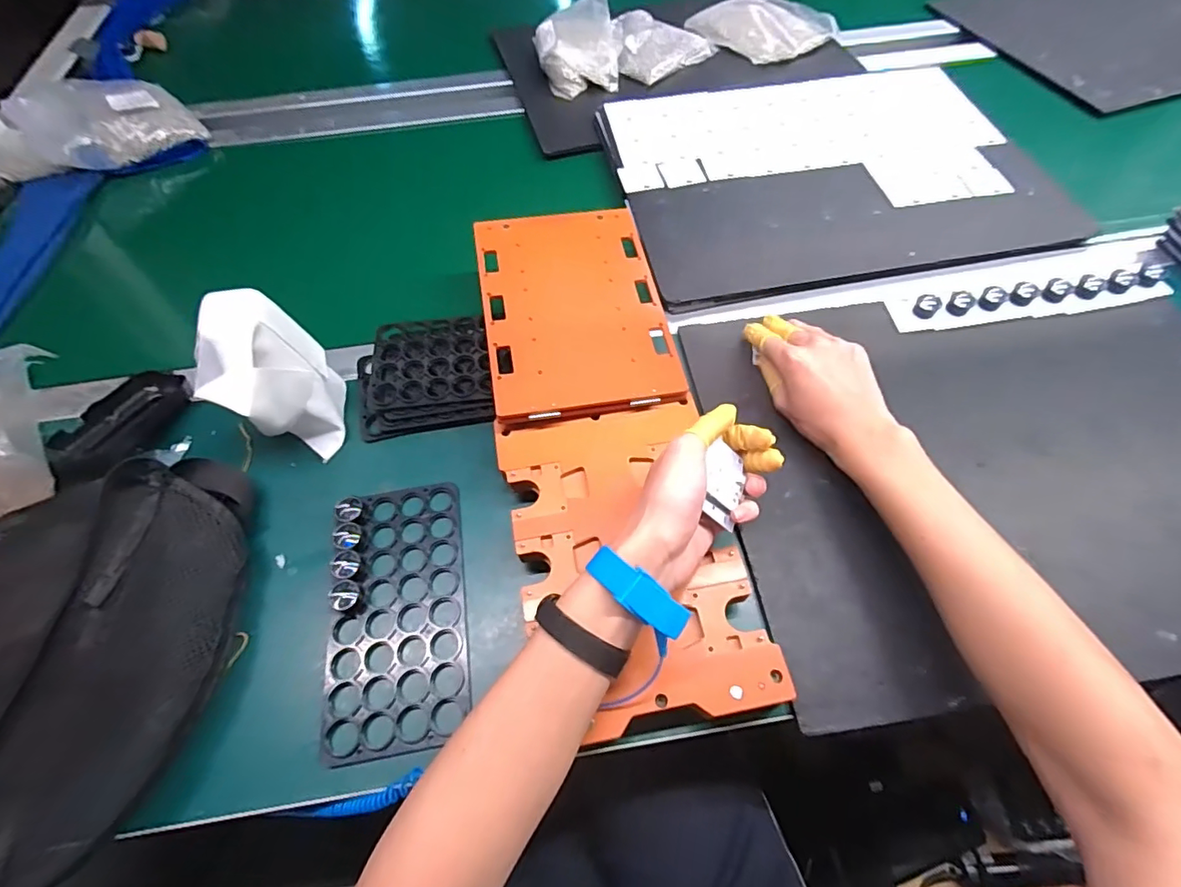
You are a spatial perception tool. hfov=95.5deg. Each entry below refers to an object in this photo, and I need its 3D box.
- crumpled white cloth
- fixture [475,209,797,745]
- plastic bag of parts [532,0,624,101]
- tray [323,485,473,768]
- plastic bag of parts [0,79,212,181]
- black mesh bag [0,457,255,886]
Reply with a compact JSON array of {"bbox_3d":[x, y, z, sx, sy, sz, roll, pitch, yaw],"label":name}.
[{"bbox_3d":[-0.266,-0.051,0.446,0.080,0.125,0.092,-6,60,-2],"label":"crumpled white cloth"},{"bbox_3d":[0.005,-0.020,0.454,0.162,0.061,0.460,-12,60,-5],"label":"fixture"},{"bbox_3d":[-0.020,-0.576,0.777,0.125,0.054,0.163,-2,60,0],"label":"plastic bag of parts"},{"bbox_3d":[-0.146,0.123,0.406,0.101,0.011,0.195,-9,60,-4],"label":"tray"},{"bbox_3d":[-0.681,-0.427,0.729,0.236,0.067,0.203,-37,66,-19],"label":"plastic bag of parts"},{"bbox_3d":[-0.374,0.149,0.373,0.232,0.056,0.307,2,60,3],"label":"black mesh bag"}]

